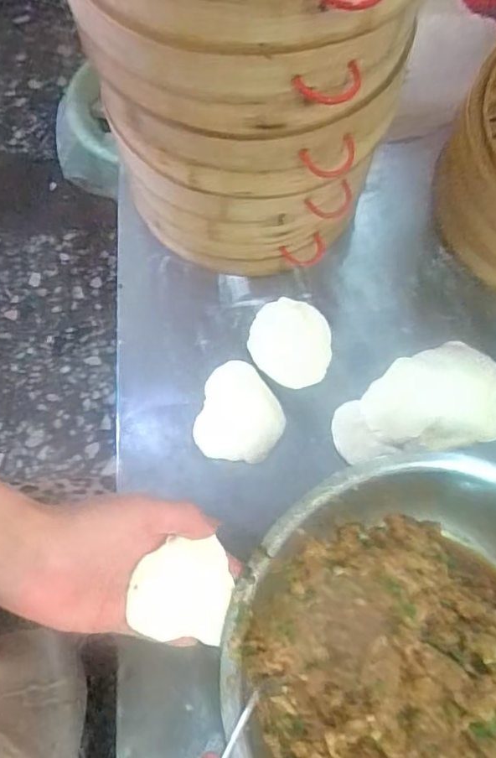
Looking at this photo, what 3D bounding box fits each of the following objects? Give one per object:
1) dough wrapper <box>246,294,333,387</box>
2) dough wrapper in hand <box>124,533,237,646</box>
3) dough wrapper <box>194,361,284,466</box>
[{"bbox_3d":[0.037,-0.031,0.502,0.070,0.004,0.075,12,78,5],"label":"dough wrapper"},{"bbox_3d":[-0.038,0.127,0.353,0.063,0.004,0.058,21,75,-21],"label":"dough wrapper in hand"},{"bbox_3d":[-0.005,0.028,0.482,0.069,0.005,0.083,14,72,4],"label":"dough wrapper"}]

